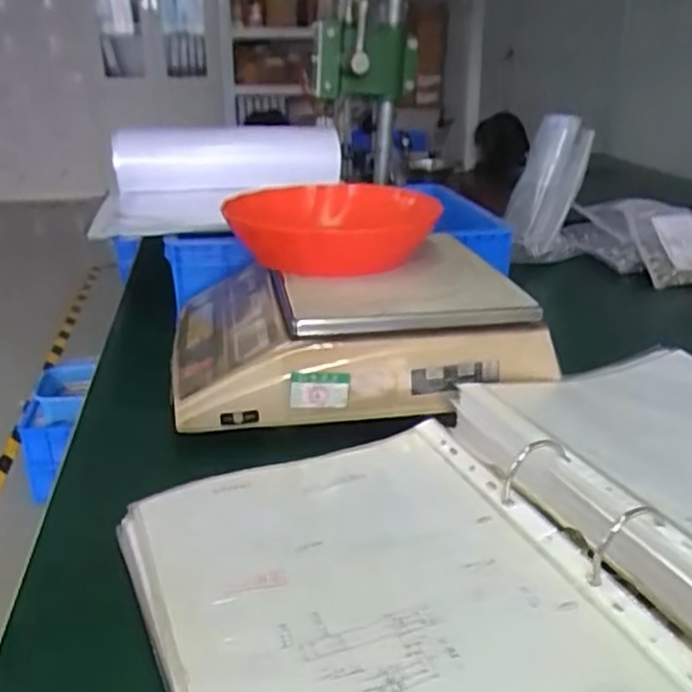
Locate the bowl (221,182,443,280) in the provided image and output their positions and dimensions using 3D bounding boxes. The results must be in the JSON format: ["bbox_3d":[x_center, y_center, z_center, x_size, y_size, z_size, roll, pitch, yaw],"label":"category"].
[{"bbox_3d":[-0.015,-0.112,0.667,0.181,0.053,0.200,-2,24,-4],"label":"bowl"}]

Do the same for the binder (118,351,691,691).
[{"bbox_3d":[0.190,0.110,0.444,0.610,0.056,0.322,-12,27,-18],"label":"binder"}]

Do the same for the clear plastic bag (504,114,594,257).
[{"bbox_3d":[0.298,-0.238,1.044,0.087,0.199,0.083,6,16,-37],"label":"clear plastic bag"}]

